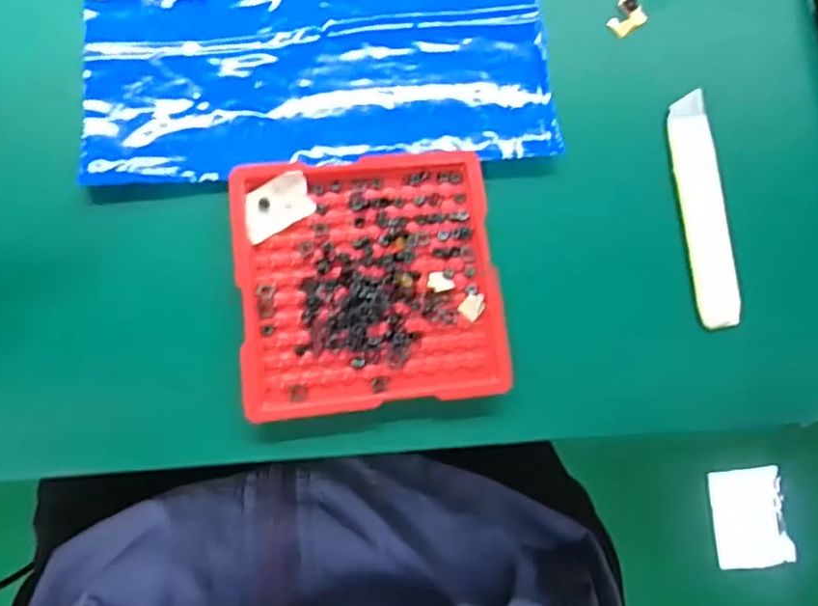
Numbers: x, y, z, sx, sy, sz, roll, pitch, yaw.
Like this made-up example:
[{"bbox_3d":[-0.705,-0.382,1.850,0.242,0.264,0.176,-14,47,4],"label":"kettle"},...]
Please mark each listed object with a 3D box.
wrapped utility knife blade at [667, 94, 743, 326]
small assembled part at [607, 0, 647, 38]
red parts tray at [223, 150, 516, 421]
[{"bbox_3d":[0.126,-0.040,0.265,0.019,0.006,0.101,-3,80,-7],"label":"wrapped utility knife blade"},{"bbox_3d":[0.098,-0.130,0.282,0.017,0.004,0.015,-35,85,-11],"label":"small assembled part"},{"bbox_3d":[-0.016,-0.009,0.246,0.099,0.018,0.098,-5,80,-7],"label":"red parts tray"}]

